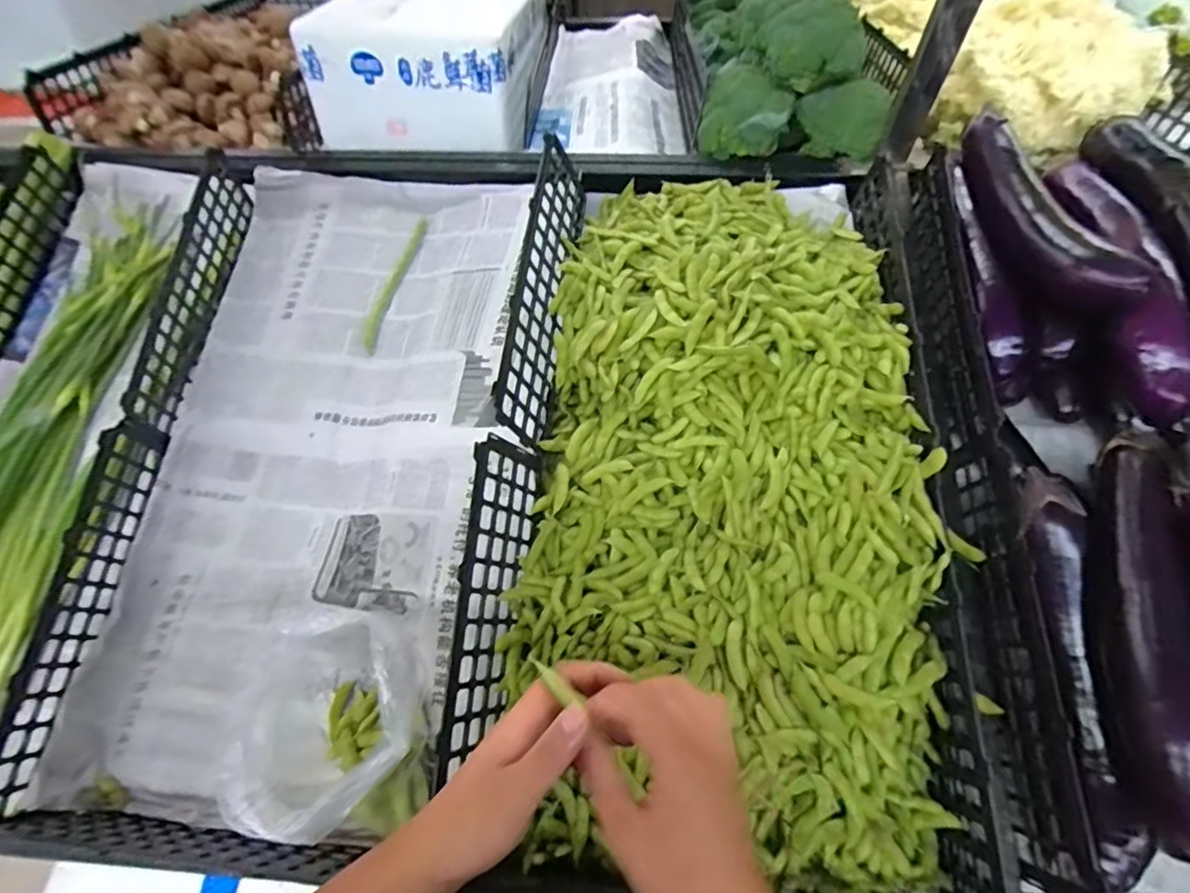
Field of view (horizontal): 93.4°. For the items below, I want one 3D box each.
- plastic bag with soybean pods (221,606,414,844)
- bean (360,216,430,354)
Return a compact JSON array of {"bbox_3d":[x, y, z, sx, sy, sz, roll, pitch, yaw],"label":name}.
[{"bbox_3d":[-0.210,0.235,0.483,0.132,0.154,0.149,-22,60,-11],"label":"plastic bag with soybean pods"},{"bbox_3d":[-0.264,-0.215,0.744,0.024,0.010,0.203,16,74,11],"label":"bean"}]

